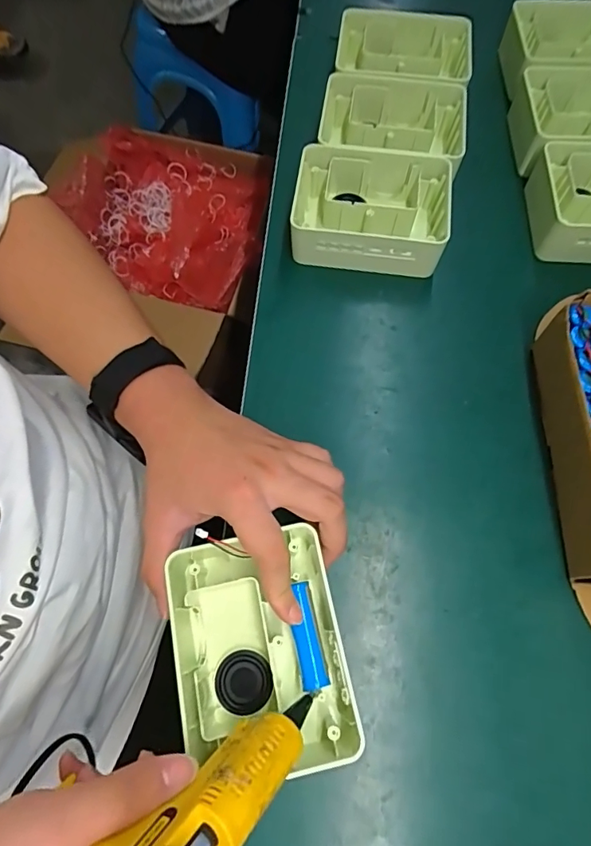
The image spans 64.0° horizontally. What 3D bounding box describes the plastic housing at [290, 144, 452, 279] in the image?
[{"bbox_3d":[0.070,-0.201,0.447,0.142,0.045,0.106,9,70,4],"label":"plastic housing"}]

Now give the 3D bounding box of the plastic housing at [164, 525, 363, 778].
[{"bbox_3d":[-0.024,0.155,0.318,0.110,0.050,0.148,-10,70,-3],"label":"plastic housing"}]

